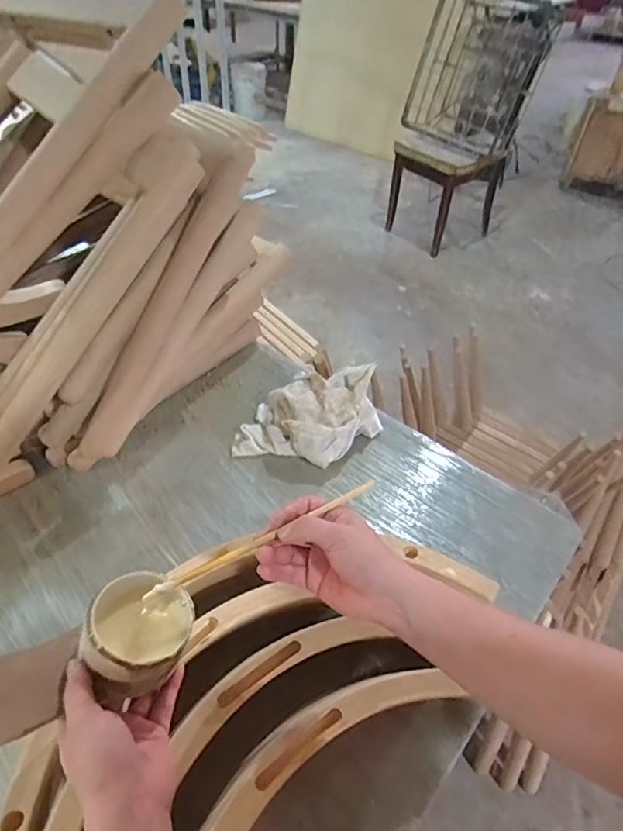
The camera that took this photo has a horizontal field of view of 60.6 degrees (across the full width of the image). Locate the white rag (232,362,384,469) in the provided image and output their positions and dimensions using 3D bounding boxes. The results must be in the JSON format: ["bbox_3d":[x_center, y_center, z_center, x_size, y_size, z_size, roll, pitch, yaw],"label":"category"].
[{"bbox_3d":[0.002,-0.005,0.808,0.196,0.087,0.170,15,45,12],"label":"white rag"}]

